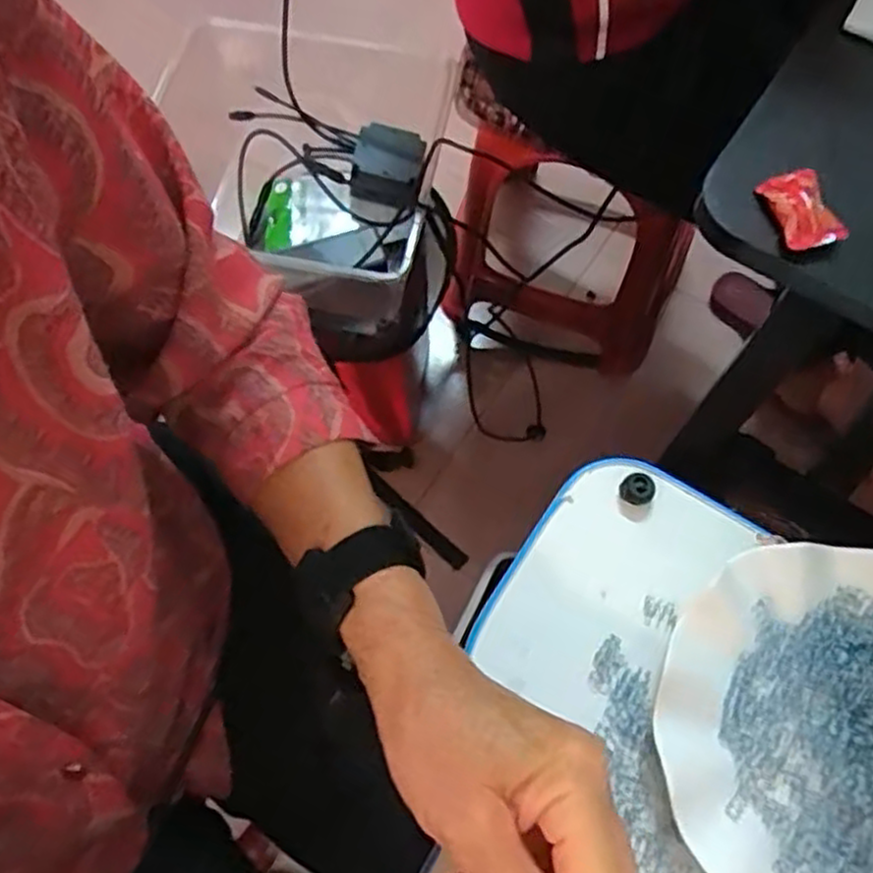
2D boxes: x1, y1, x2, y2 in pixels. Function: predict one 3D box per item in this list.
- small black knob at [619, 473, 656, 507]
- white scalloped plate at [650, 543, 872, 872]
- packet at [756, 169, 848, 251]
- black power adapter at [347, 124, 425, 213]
[{"bbox_3d":[0.112,0.030,0.412,0.018,0.012,0.017,0,66,1],"label":"small black knob"},{"bbox_3d":[0.196,0.145,0.350,0.175,0.029,0.178,0,66,1],"label":"white scalloped plate"},{"bbox_3d":[0.179,-0.109,0.365,0.029,0.016,0.043,-13,67,-5],"label":"packet"},{"bbox_3d":[-0.051,-0.311,0.851,0.082,0.052,0.072,13,67,7],"label":"black power adapter"}]

